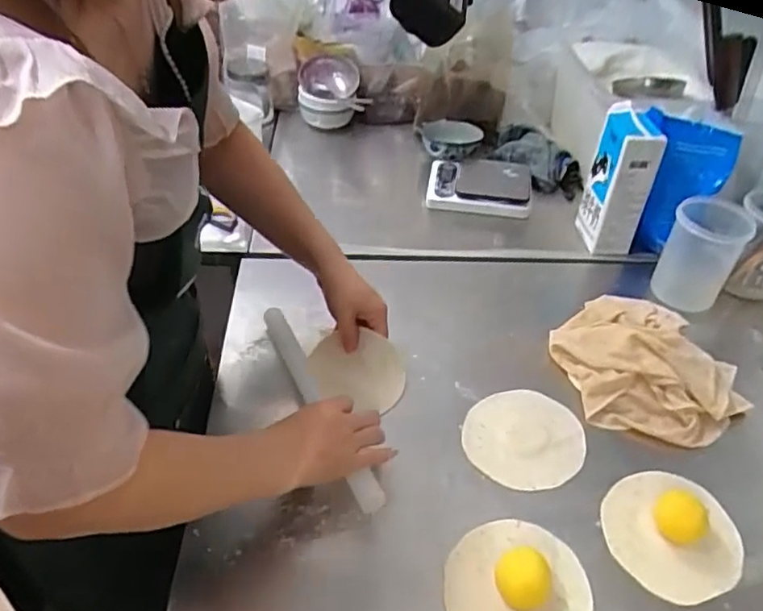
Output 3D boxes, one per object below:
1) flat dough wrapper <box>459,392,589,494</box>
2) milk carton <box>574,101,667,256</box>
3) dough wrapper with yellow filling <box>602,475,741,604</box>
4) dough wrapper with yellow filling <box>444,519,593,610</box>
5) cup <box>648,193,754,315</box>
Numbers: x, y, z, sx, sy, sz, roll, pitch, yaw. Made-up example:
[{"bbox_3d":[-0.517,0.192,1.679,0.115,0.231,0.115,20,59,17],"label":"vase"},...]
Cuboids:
[{"bbox_3d":[0.162,0.150,0.718,0.131,0.007,0.128,0,46,0],"label":"flat dough wrapper"},{"bbox_3d":[0.350,-0.183,0.944,0.070,0.203,0.099,2,41,-8],"label":"milk carton"},{"bbox_3d":[0.292,0.214,0.624,0.133,0.049,0.127,2,43,-2],"label":"dough wrapper with yellow filling"},{"bbox_3d":[0.130,0.251,0.579,0.127,0.049,0.139,2,43,-2],"label":"dough wrapper with yellow filling"},{"bbox_3d":[0.453,-0.076,0.891,0.091,0.139,0.094,2,43,-2],"label":"cup"}]

